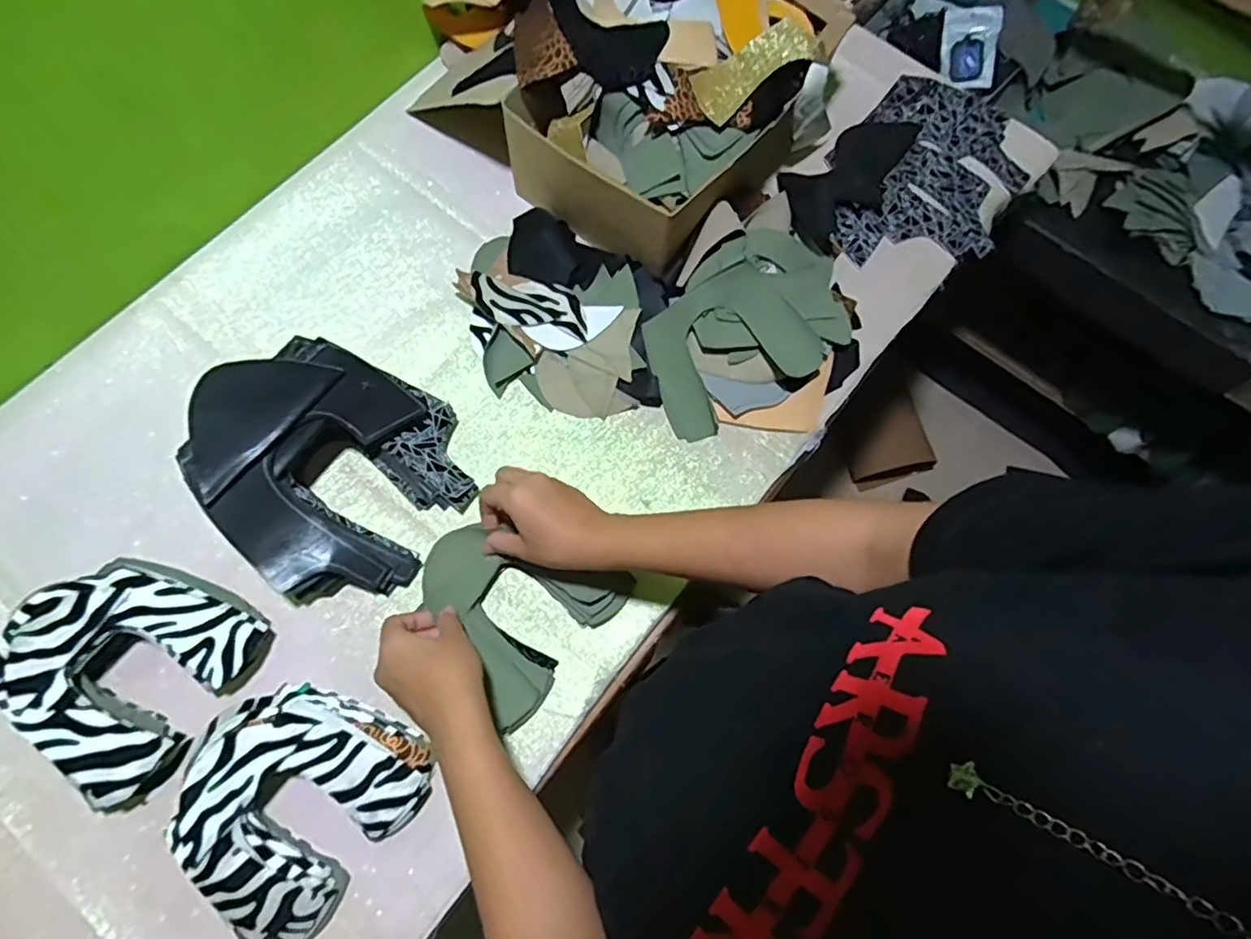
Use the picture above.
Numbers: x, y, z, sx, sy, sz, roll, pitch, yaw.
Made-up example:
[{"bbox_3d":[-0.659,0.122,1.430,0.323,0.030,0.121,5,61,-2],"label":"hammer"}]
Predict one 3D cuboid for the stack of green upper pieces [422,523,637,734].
[{"bbox_3d":[-0.097,0.112,0.541,0.146,0.044,0.150,38,75,10],"label":"stack of green upper pieces"}]

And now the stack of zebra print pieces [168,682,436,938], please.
[{"bbox_3d":[-0.258,0.251,0.485,0.159,0.048,0.166,38,75,10],"label":"stack of zebra print pieces"}]

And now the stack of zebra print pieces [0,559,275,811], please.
[{"bbox_3d":[-0.395,0.153,0.498,0.142,0.064,0.163,35,74,9],"label":"stack of zebra print pieces"}]

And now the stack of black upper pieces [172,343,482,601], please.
[{"bbox_3d":[-0.242,0.003,0.527,0.192,0.110,0.203,19,72,4],"label":"stack of black upper pieces"}]

